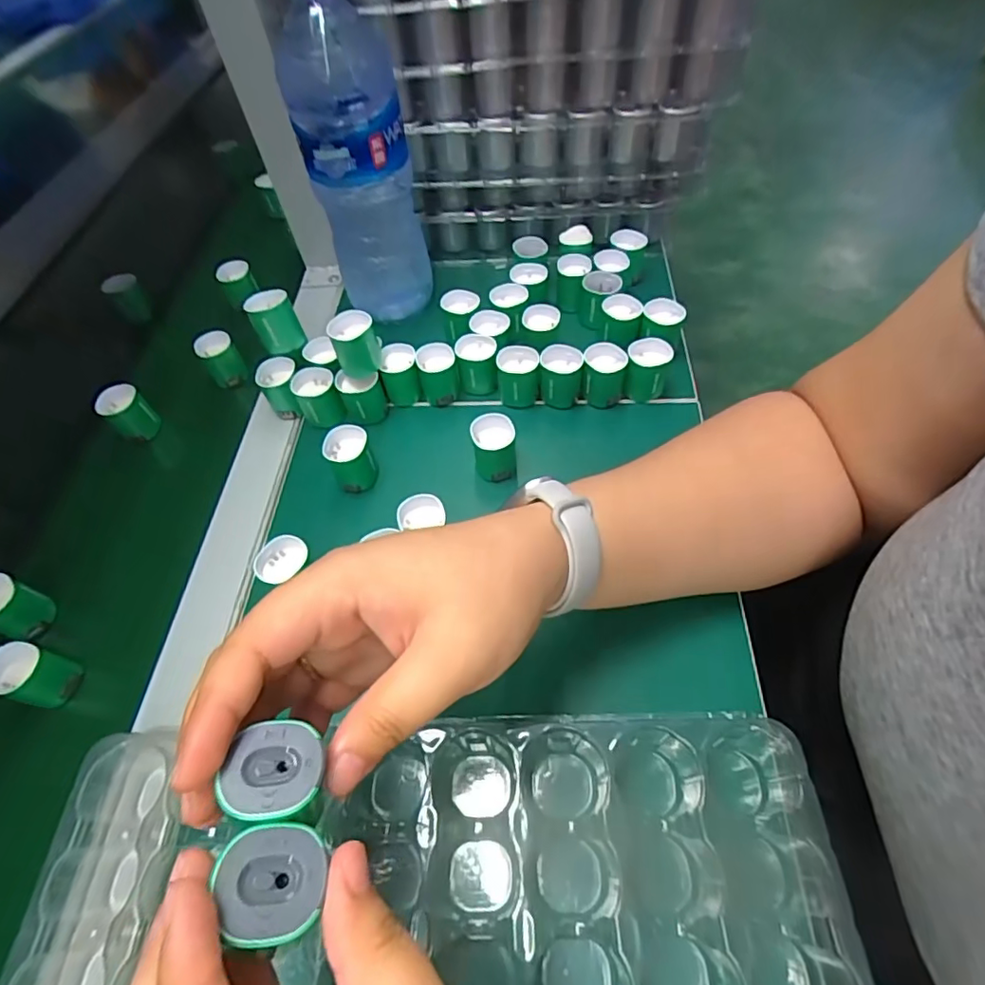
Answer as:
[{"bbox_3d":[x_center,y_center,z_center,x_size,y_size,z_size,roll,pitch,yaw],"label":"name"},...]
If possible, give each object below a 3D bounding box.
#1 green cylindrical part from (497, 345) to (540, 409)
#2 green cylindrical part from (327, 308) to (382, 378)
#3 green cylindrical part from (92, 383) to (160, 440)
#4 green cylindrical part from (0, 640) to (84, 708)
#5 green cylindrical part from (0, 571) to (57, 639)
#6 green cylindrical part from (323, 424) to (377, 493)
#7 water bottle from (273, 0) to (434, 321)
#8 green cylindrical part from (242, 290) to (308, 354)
[{"bbox_3d":[0.019,-0.085,0.403,0.029,0.035,0.029,-1,55,1],"label":"green cylindrical part"},{"bbox_3d":[-0.096,-0.104,0.384,0.029,0.038,0.025,-16,56,-9],"label":"green cylindrical part"},{"bbox_3d":[-0.282,-0.062,0.426,0.026,0.039,0.031,35,63,24],"label":"green cylindrical part"},{"bbox_3d":[-0.260,0.104,0.311,0.029,0.034,0.028,-1,55,1],"label":"green cylindrical part"},{"bbox_3d":[-0.297,0.070,0.337,0.032,0.034,0.029,13,56,11],"label":"green cylindrical part"},{"bbox_3d":[-0.096,-0.020,0.373,0.029,0.037,0.034,-17,56,-10],"label":"green cylindrical part"},{"bbox_3d":[-0.095,-0.237,0.395,0.073,0.218,0.066,-8,55,-3],"label":"water bottle"},{"bbox_3d":[-0.157,-0.123,0.396,0.030,0.033,0.029,-1,55,1],"label":"green cylindrical part"}]

